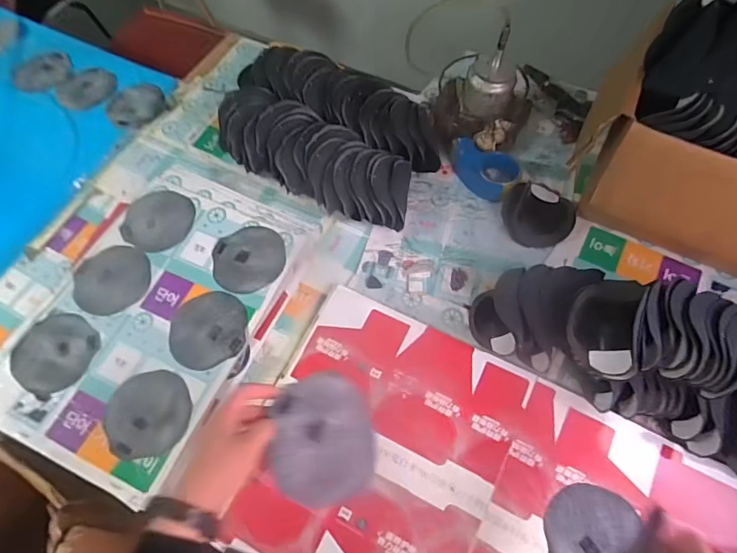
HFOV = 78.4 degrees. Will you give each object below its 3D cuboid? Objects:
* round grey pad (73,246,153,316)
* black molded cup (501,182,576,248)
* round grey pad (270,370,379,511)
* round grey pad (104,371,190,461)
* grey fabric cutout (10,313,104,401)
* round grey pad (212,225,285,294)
[{"bbox_3d":[-0.508,0.008,0.897,0.147,0.014,0.147,-1,61,2],"label":"round grey pad"},{"bbox_3d":[0.348,-0.132,0.913,0.136,0.051,0.124,-1,61,2],"label":"black molded cup"},{"bbox_3d":[-0.049,0.192,0.541,0.130,0.007,0.147,-3,83,-34],"label":"round grey pad"},{"bbox_3d":[-0.378,0.232,0.771,0.143,0.015,0.141,-1,61,2],"label":"round grey pad"},{"bbox_3d":[-0.578,0.138,0.831,0.143,0.011,0.138,32,67,18],"label":"grey fabric cutout"},{"bbox_3d":[-0.238,-0.036,0.901,0.138,0.006,0.150,-1,61,2],"label":"round grey pad"}]

